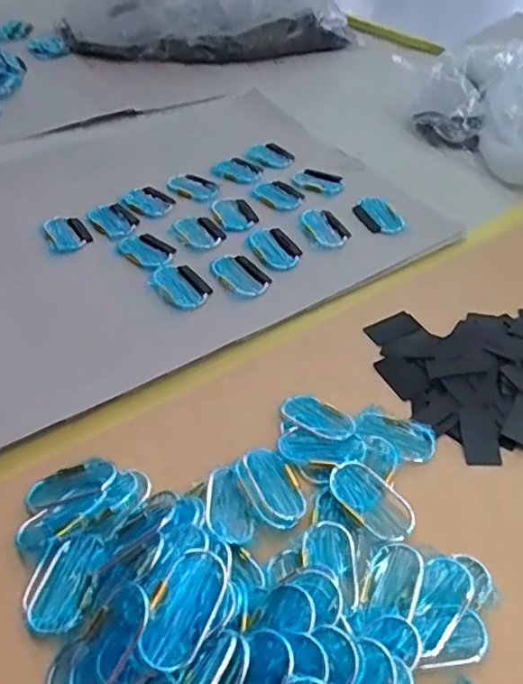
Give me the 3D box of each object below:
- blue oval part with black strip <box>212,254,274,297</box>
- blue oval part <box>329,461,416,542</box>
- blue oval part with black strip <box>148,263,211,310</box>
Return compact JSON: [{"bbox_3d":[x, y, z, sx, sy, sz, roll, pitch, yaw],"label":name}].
[{"bbox_3d":[-0.018,-0.059,0.543,0.041,0.004,0.055,-29,58,-31],"label":"blue oval part with black strip"},{"bbox_3d":[0.070,0.098,0.381,0.033,0.005,0.057,-30,50,-27],"label":"blue oval part"},{"bbox_3d":[-0.071,-0.051,0.529,0.041,0.011,0.053,-29,50,-26],"label":"blue oval part with black strip"}]

